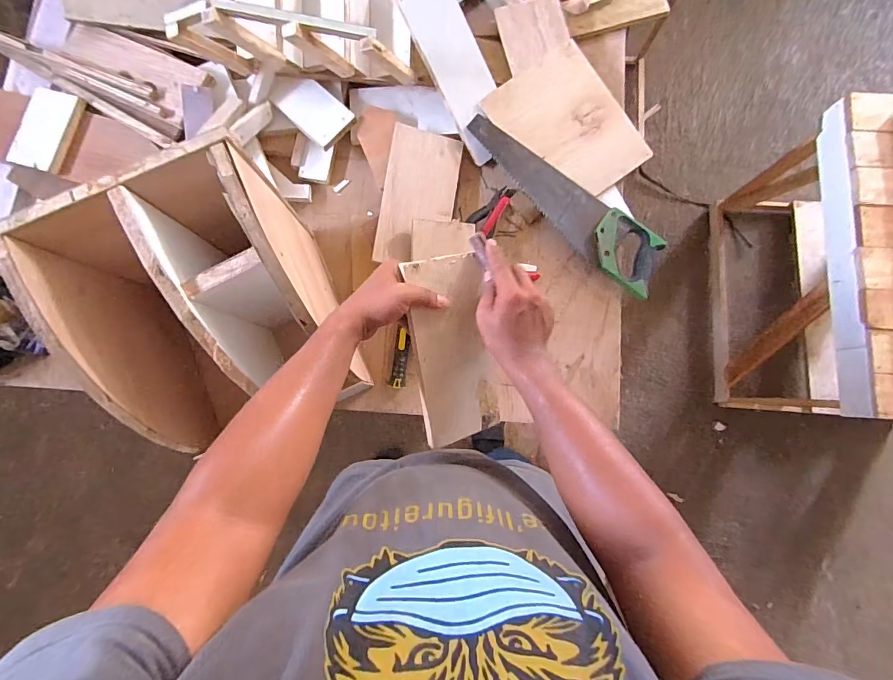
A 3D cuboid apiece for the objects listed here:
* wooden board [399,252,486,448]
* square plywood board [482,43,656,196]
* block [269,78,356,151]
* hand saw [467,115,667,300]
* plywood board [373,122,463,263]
[{"bbox_3d":[0.005,0.017,0.568,0.102,0.010,0.247,-13,109,-26],"label":"wooden board"},{"bbox_3d":[0.229,-0.397,0.804,0.196,0.010,0.264,-40,96,2],"label":"square plywood board"},{"bbox_3d":[-0.250,-0.431,0.801,0.141,0.024,0.086,42,84,6],"label":"block"},{"bbox_3d":[0.209,-0.249,0.790,0.438,0.031,0.123,37,83,5],"label":"hand saw"},{"bbox_3d":[-0.047,-0.259,0.776,0.131,0.017,0.251,9,79,-14],"label":"plywood board"}]

